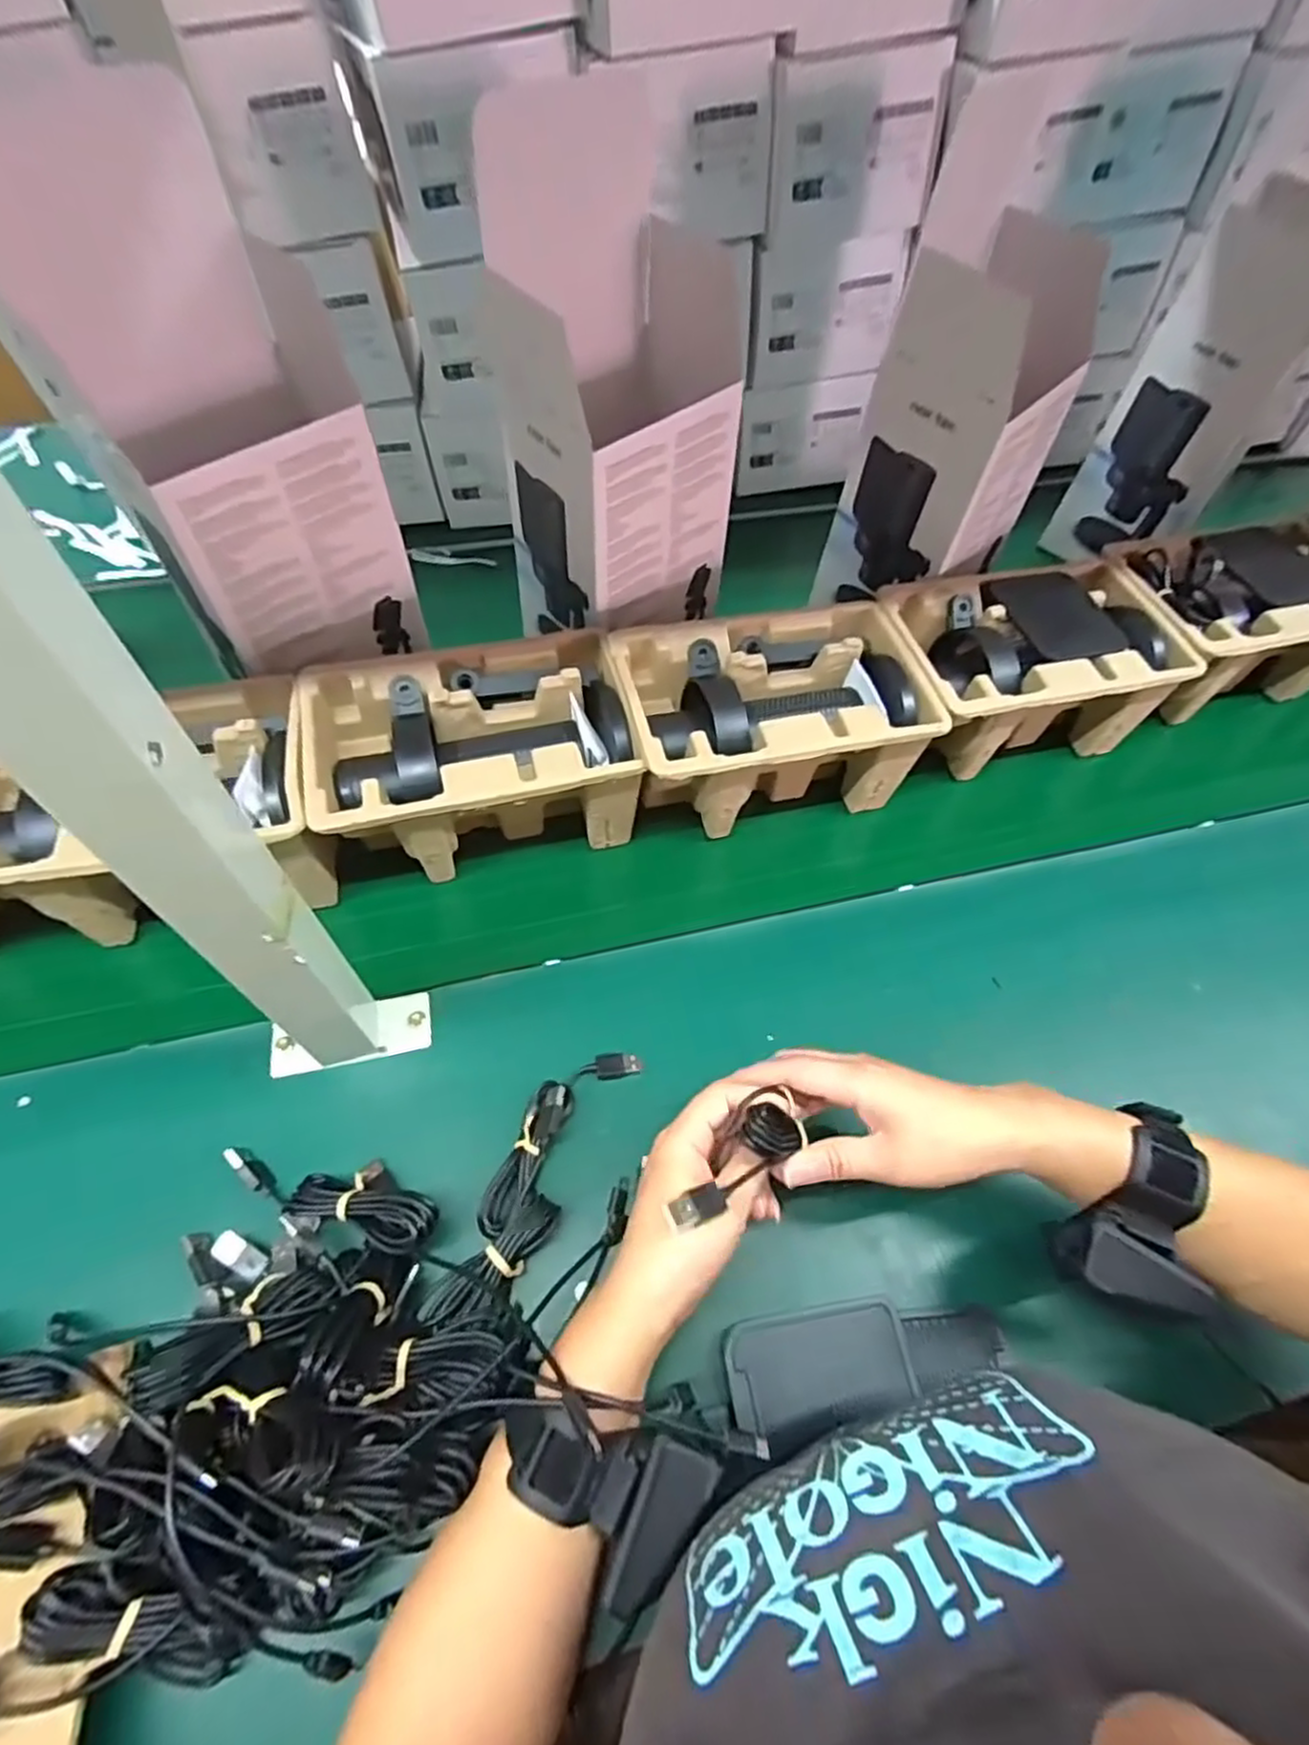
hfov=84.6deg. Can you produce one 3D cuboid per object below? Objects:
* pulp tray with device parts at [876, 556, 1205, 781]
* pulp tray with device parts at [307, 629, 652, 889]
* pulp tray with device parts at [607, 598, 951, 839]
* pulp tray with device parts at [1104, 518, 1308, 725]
[{"bbox_3d":[0.307,-0.172,0.621,0.227,0.100,0.148,-10,57,-9],"label":"pulp tray with device parts"},{"bbox_3d":[-0.129,-0.084,0.539,0.215,0.104,0.148,-11,57,-9],"label":"pulp tray with device parts"},{"bbox_3d":[0.089,-0.119,0.574,0.221,0.101,0.147,-11,57,-9],"label":"pulp tray with device parts"},{"bbox_3d":[0.529,-0.231,0.674,0.231,0.105,0.156,-13,58,-11],"label":"pulp tray with device parts"}]

